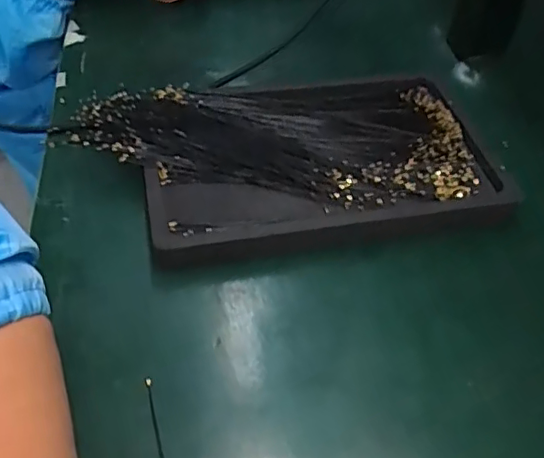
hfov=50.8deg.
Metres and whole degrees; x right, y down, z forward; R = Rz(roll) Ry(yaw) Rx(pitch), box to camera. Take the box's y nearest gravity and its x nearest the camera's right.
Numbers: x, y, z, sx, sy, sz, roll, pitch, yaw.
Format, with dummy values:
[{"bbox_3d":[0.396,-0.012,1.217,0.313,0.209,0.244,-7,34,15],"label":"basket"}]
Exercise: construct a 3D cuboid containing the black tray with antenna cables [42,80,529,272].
[{"bbox_3d":[0.010,-0.051,0.412,0.284,0.024,0.160,-6,48,-10],"label":"black tray with antenna cables"}]

